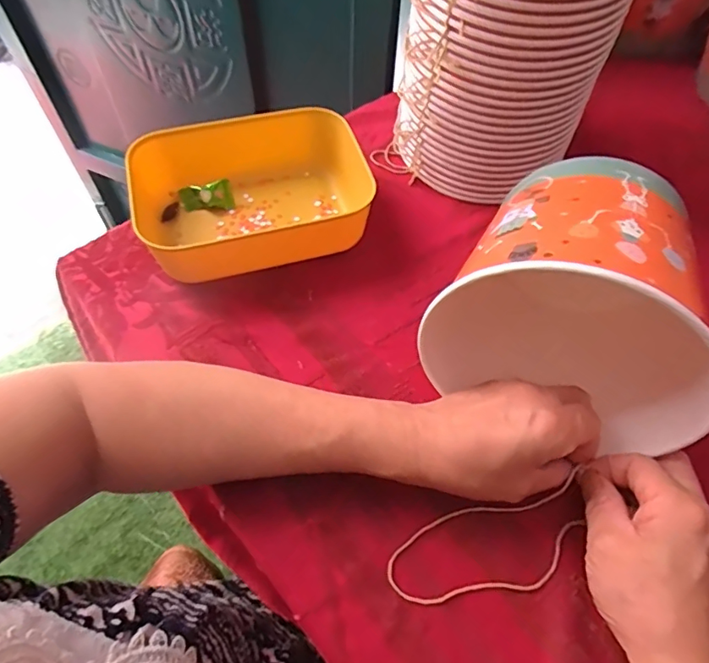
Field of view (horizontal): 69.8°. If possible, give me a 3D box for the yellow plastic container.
[{"bbox_3d":[-0.083,-0.120,0.442,0.199,0.054,0.142,-17,60,-10],"label":"yellow plastic container"}]

